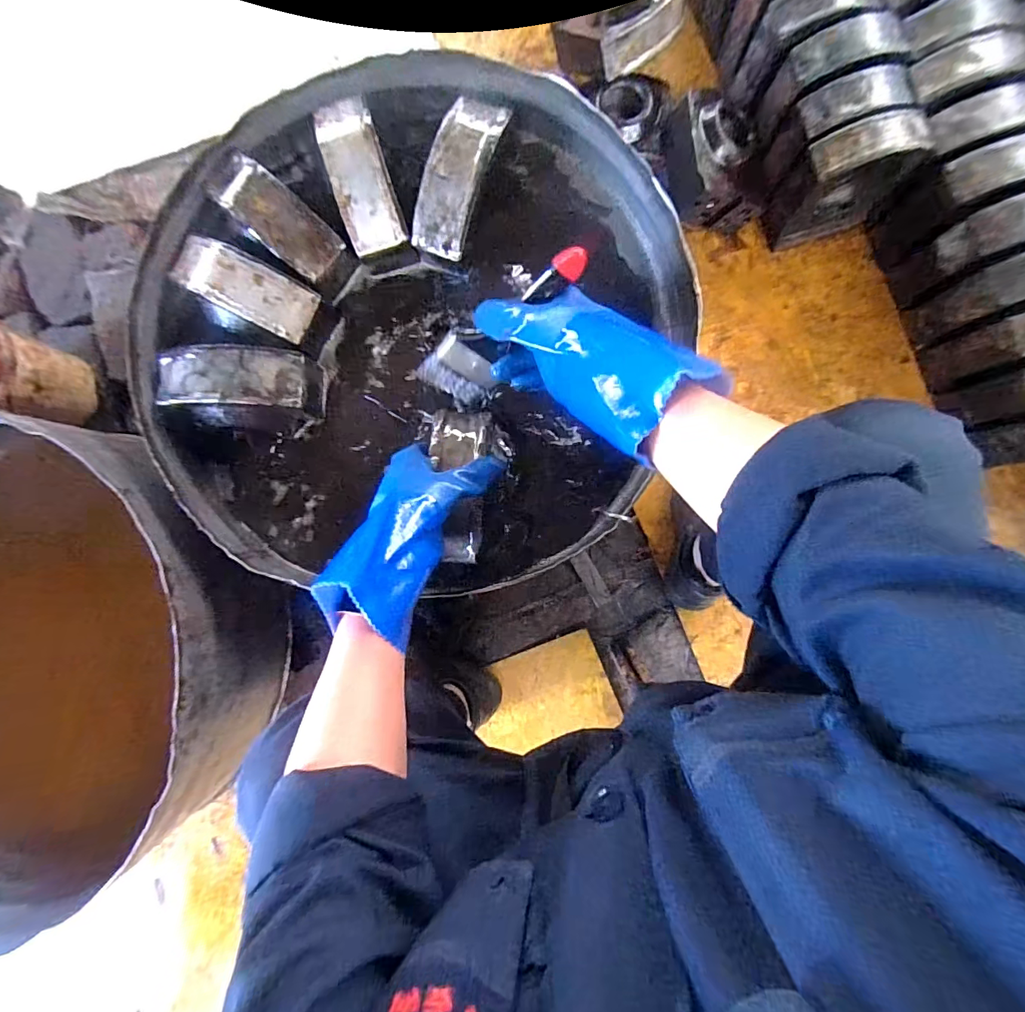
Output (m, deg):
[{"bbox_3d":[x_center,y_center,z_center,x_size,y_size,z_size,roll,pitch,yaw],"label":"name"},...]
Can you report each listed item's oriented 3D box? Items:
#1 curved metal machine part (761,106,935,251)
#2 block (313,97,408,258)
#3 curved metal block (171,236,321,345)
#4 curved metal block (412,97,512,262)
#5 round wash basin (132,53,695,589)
[{"bbox_3d":[0.517,-0.506,0.736,0.167,0.169,0.079,-15,86,2],"label":"curved metal machine part"},{"bbox_3d":[-0.160,-0.349,0.488,0.058,0.038,0.149,-17,86,2],"label":"block"},{"bbox_3d":[-0.284,-0.232,0.487,0.149,0.030,0.058,27,89,4],"label":"curved metal block"},{"bbox_3d":[-0.056,-0.342,0.485,0.061,0.035,0.153,20,88,4],"label":"curved metal block"},{"bbox_3d":[-0.106,-0.182,0.504,0.556,0.096,0.526,0,87,3],"label":"round wash basin"}]

